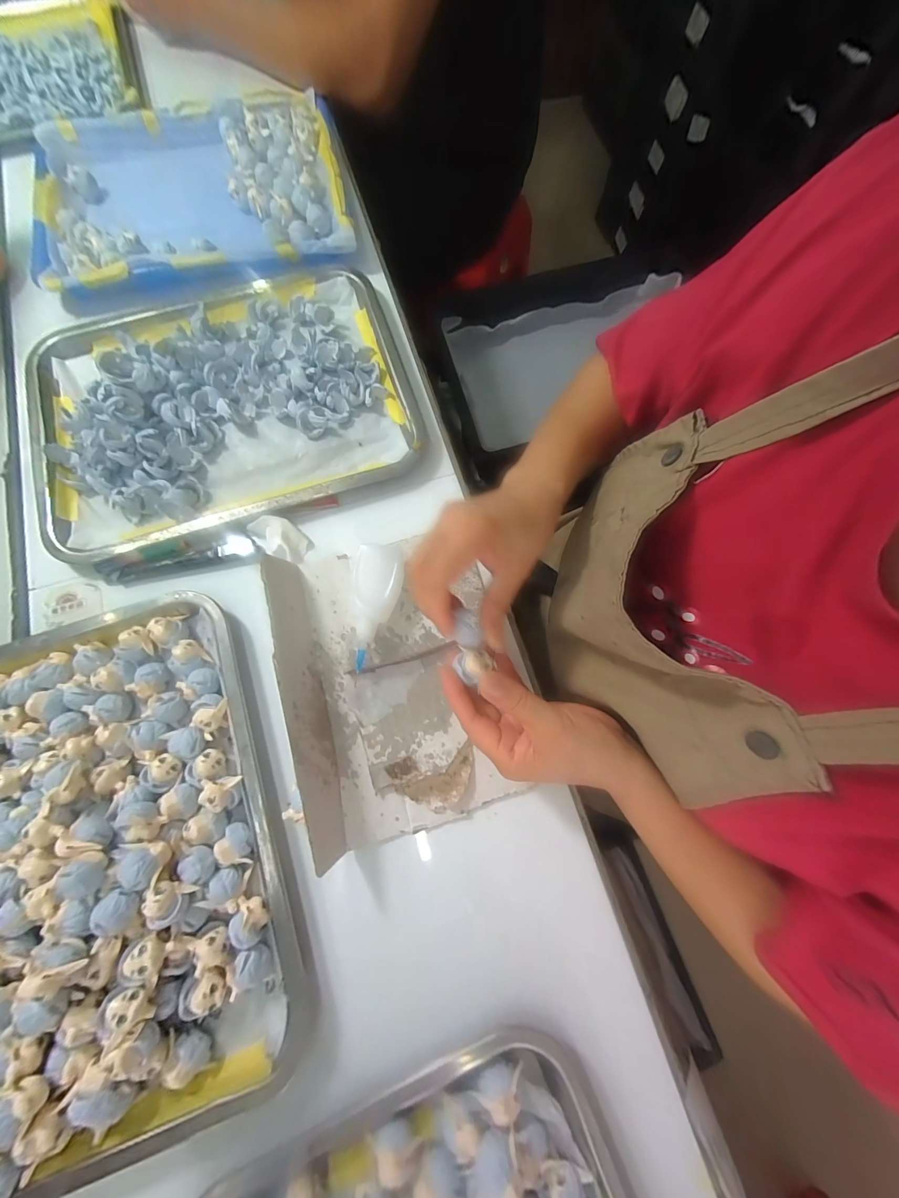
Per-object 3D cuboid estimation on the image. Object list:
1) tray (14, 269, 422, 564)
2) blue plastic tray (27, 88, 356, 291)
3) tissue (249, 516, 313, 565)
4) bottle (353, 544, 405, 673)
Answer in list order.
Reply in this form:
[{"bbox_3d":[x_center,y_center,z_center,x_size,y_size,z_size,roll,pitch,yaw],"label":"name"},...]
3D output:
[{"bbox_3d":[-0.222,-0.197,0.380,0.353,0.033,0.265,-19,77,-6],"label":"tray"},{"bbox_3d":[-0.284,-0.462,0.437,0.323,0.028,0.235,-8,76,-4],"label":"blue plastic tray"},{"bbox_3d":[-0.153,-0.055,0.354,0.055,0.017,0.033,33,77,7],"label":"tissue"},{"bbox_3d":[-0.060,0.003,0.329,0.040,0.030,0.104,2,75,-1],"label":"bottle"}]

